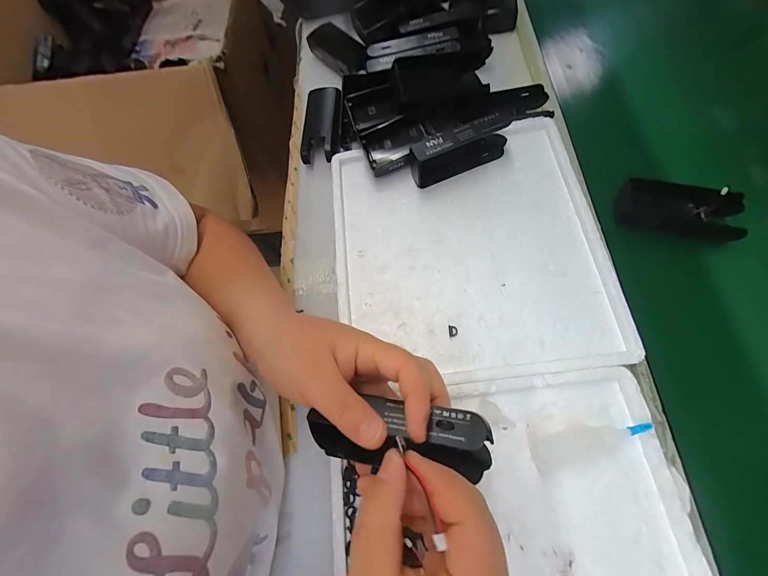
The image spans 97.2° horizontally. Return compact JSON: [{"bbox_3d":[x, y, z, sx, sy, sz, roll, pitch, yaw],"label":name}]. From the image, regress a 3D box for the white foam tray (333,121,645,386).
[{"bbox_3d":[0.077,-0.038,0.336,0.242,0.034,0.257,-9,68,3],"label":"white foam tray"}]

